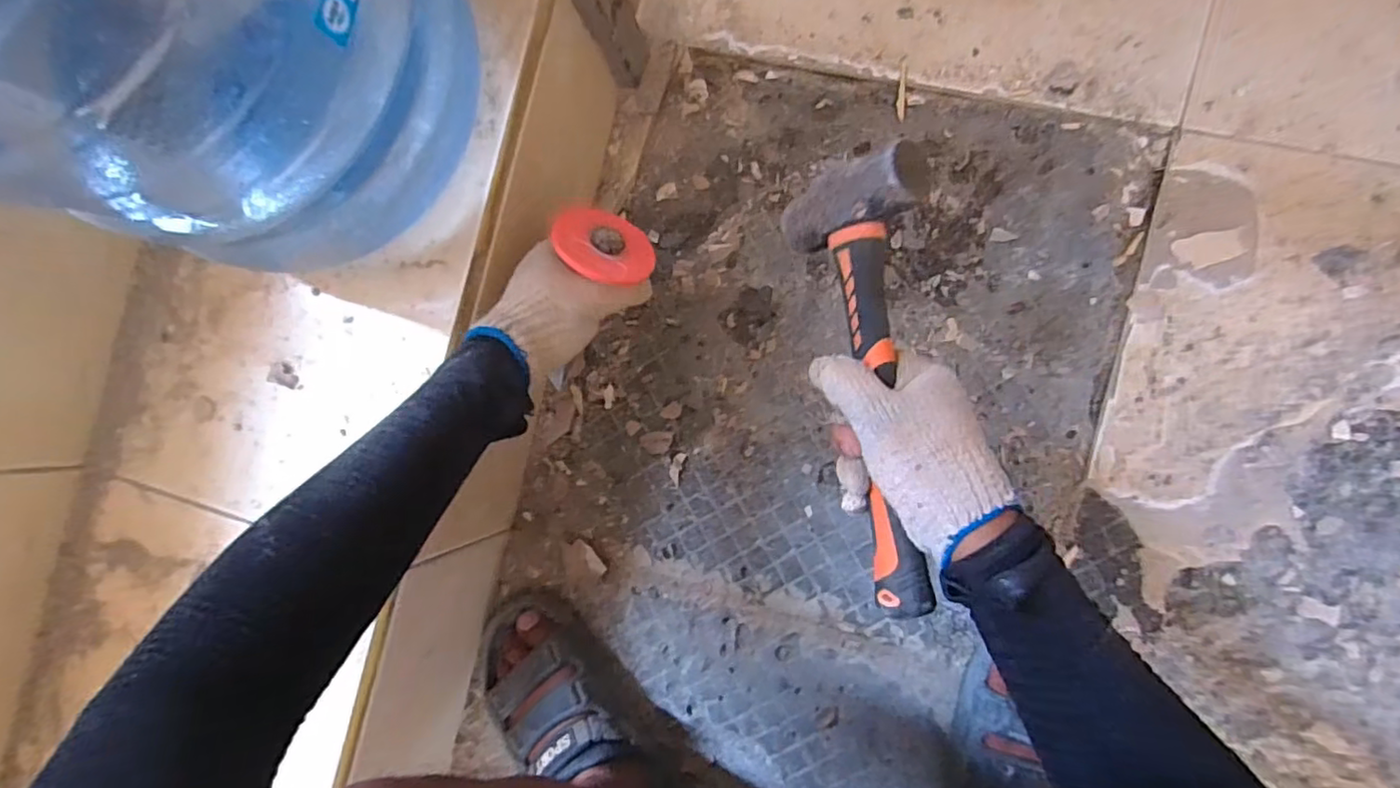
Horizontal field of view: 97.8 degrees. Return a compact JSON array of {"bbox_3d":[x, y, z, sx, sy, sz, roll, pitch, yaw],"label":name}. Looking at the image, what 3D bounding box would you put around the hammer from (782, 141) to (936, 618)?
[{"bbox_3d":[0.126,-0.008,0.381,0.043,0.105,0.280,-8,82,-31],"label":"hammer"}]

